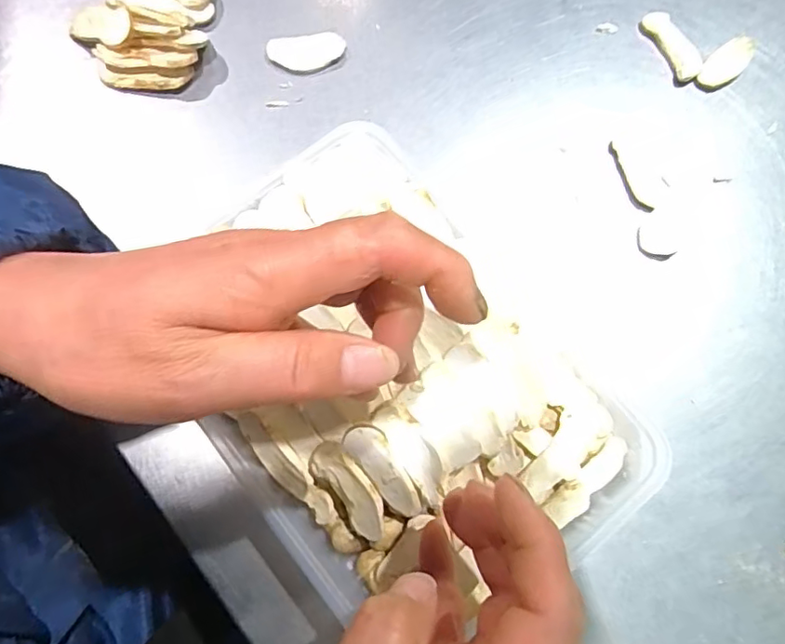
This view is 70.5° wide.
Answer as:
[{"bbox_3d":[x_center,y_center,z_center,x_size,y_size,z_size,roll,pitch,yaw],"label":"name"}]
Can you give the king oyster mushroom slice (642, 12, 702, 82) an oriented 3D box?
[{"bbox_3d":[0.171,-0.168,0.338,0.019,0.004,0.049,-24,77,-6],"label":"king oyster mushroom slice"}]

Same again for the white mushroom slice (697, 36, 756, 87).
[{"bbox_3d":[0.202,-0.156,0.334,0.045,0.004,0.019,-43,79,-11],"label":"white mushroom slice"}]

